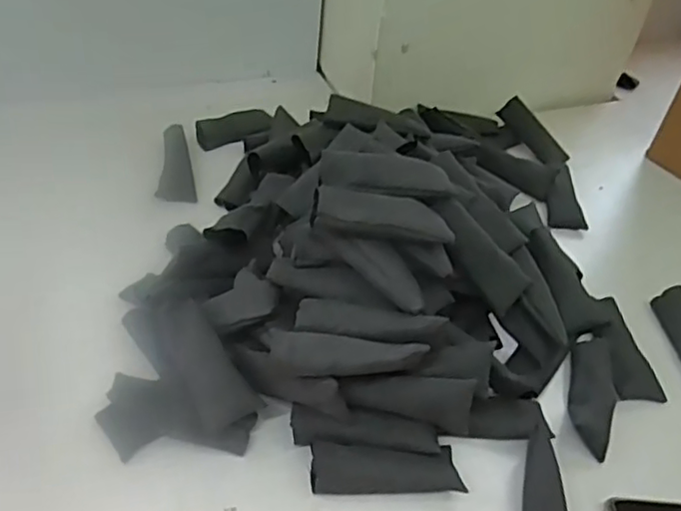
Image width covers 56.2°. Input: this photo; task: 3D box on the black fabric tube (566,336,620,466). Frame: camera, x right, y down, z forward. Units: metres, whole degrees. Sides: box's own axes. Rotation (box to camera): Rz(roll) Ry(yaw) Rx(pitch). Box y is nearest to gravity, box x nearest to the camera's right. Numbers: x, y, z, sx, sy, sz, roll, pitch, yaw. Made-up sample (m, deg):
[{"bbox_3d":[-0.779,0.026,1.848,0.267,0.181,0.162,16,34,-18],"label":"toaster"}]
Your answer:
[{"bbox_3d":[0.204,0.110,0.514,0.035,0.021,0.101,15,42,9],"label":"black fabric tube"}]

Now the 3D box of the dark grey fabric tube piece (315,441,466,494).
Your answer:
[{"bbox_3d":[0.032,0.153,0.456,0.104,0.018,0.033,0,42,-6],"label":"dark grey fabric tube piece"}]

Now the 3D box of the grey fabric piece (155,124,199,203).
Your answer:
[{"bbox_3d":[-0.181,-0.099,0.692,0.039,0.025,0.115,-7,43,-14],"label":"grey fabric piece"}]

